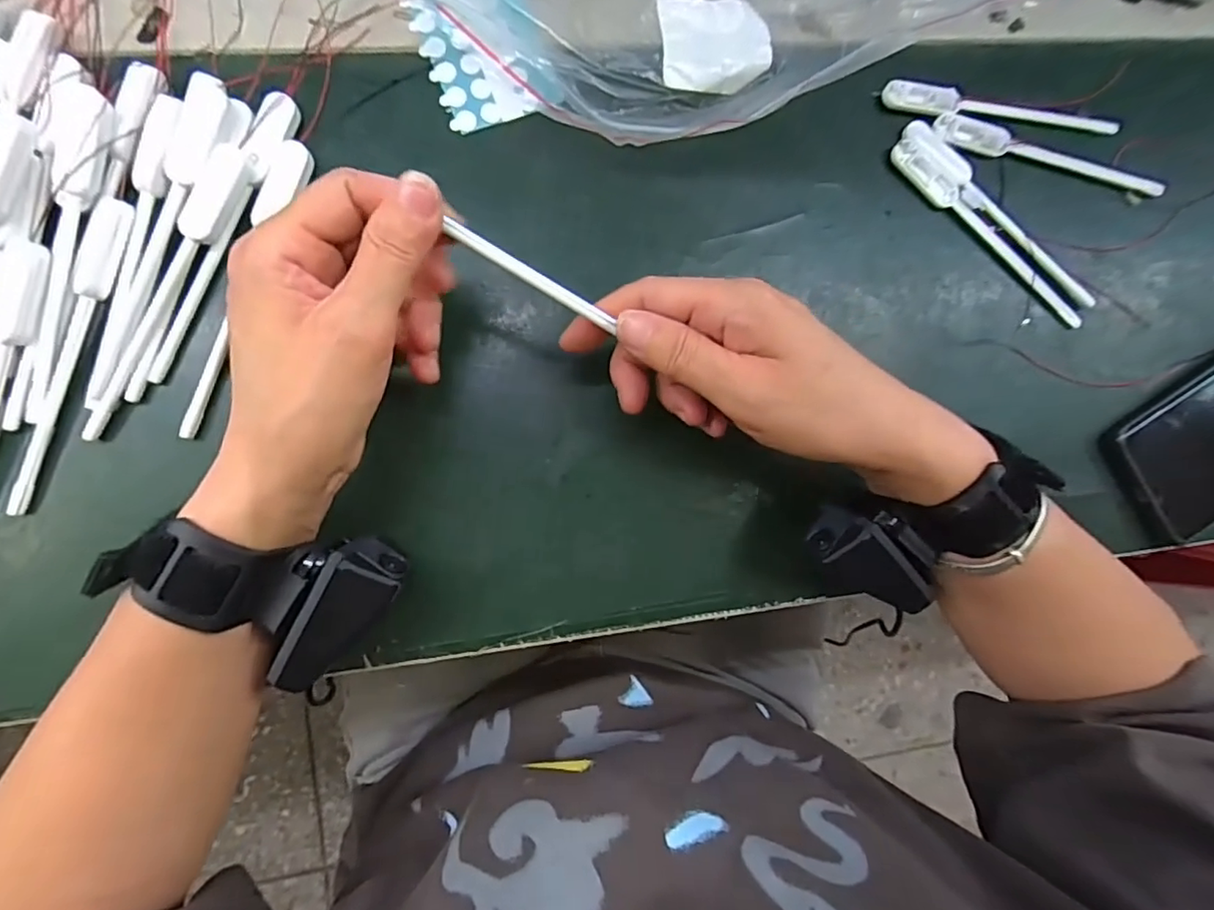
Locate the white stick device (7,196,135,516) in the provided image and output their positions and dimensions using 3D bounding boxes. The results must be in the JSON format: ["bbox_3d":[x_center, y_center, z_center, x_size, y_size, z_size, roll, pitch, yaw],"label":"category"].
[{"bbox_3d":[-0.239,-0.044,0.254,0.014,0.006,0.144,17,86,-7],"label":"white stick device"}]

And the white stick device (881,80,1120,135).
[{"bbox_3d":[0.224,-0.196,0.327,0.140,0.008,0.014,4,87,-7],"label":"white stick device"}]

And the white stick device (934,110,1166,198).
[{"bbox_3d":[0.253,-0.172,0.328,0.138,0.011,0.019,12,86,-7],"label":"white stick device"}]

